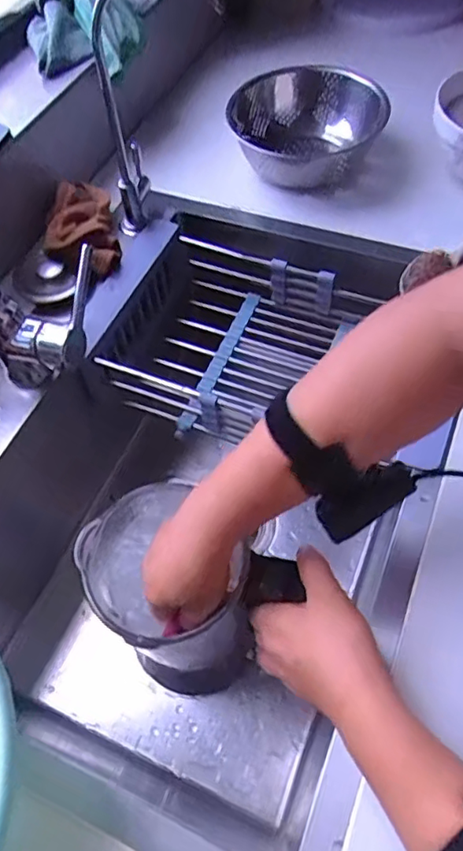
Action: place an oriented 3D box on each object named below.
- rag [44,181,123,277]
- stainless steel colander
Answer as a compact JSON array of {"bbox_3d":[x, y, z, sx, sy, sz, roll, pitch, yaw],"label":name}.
[{"bbox_3d":[-0.170,-0.225,0.640,0.074,0.041,0.121,-9,58,-2],"label":"rag"},{"bbox_3d":[0.096,-0.362,0.692,0.174,0.086,0.168,-2,58,3],"label":"stainless steel colander"}]

